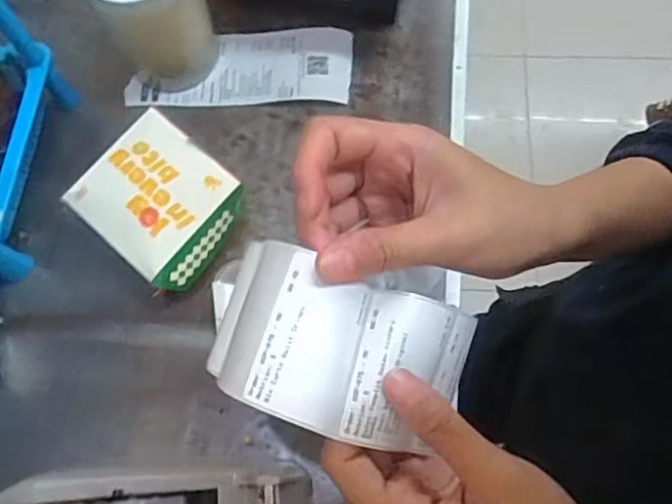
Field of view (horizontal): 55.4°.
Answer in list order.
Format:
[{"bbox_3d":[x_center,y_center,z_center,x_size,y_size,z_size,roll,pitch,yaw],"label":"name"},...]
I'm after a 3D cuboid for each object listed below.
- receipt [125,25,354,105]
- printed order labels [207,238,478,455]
[{"bbox_3d":[-0.090,-0.178,0.614,0.209,0.023,0.076,-1,73,1],"label":"receipt"},{"bbox_3d":[0.003,0.040,0.255,0.098,0.043,0.062,15,74,6],"label":"printed order labels"}]

